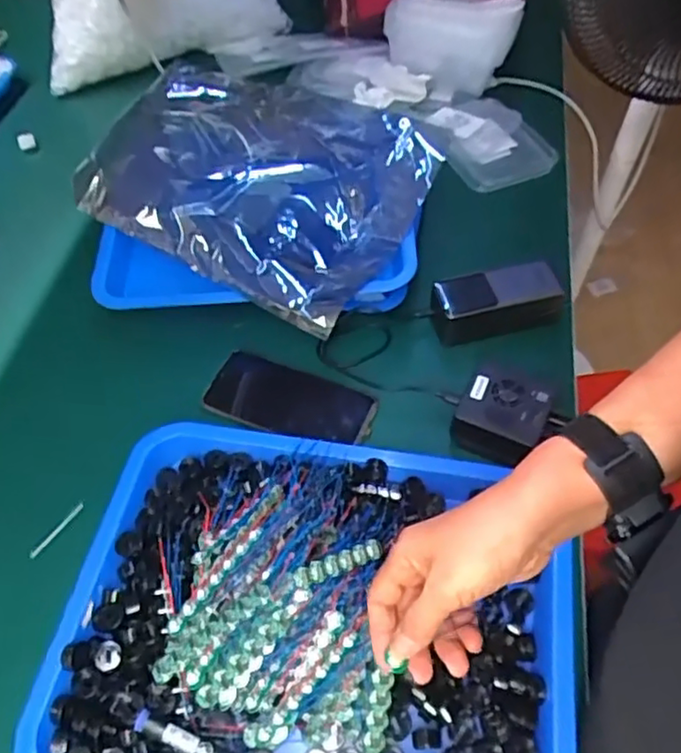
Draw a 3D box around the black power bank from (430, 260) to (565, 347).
[{"bbox_3d":[0.156,-0.073,0.667,0.128,0.056,0.061,-13,55,-7],"label":"black power bank"}]

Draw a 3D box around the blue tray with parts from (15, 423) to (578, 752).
[{"bbox_3d":[-0.025,0.176,0.495,0.381,0.072,0.295,5,55,5],"label":"blue tray with parts"}]

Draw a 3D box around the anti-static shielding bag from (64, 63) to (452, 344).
[{"bbox_3d":[-0.077,-0.221,0.675,0.323,0.099,0.271,26,59,19],"label":"anti-static shielding bag"}]

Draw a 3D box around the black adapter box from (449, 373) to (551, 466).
[{"bbox_3d":[0.144,0.037,0.596,0.084,0.050,0.079,24,59,18],"label":"black adapter box"}]

